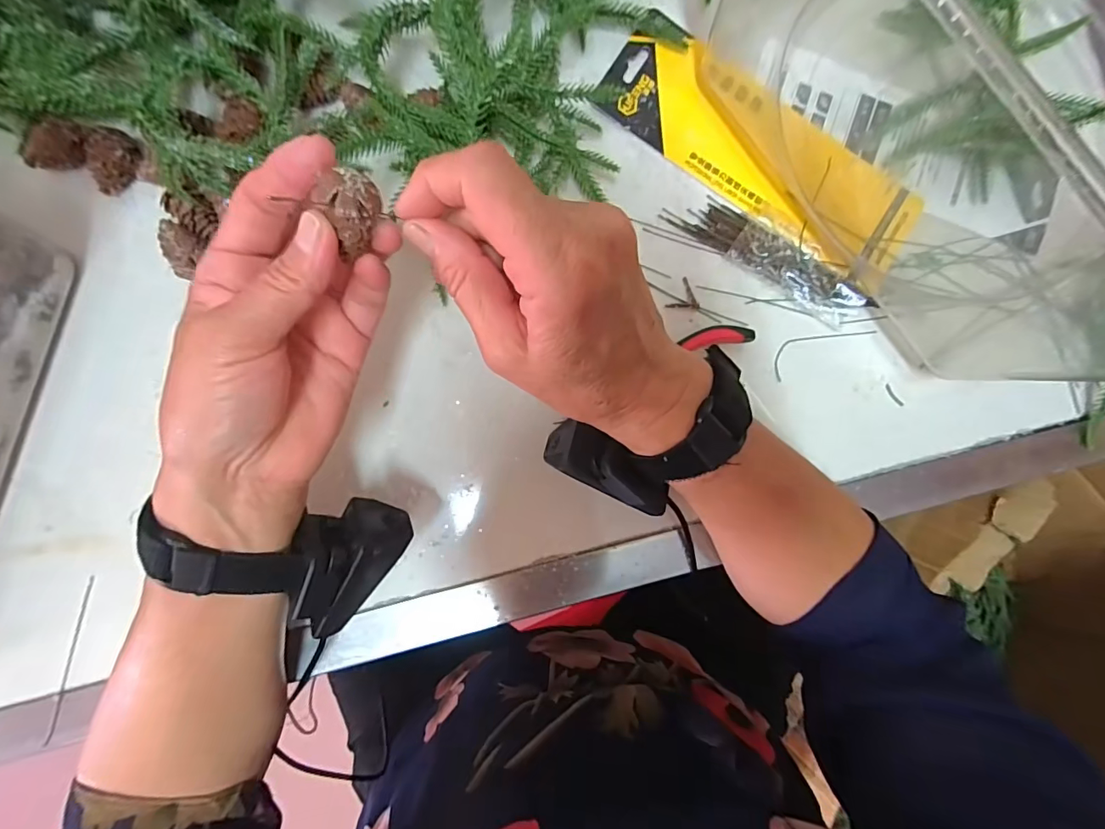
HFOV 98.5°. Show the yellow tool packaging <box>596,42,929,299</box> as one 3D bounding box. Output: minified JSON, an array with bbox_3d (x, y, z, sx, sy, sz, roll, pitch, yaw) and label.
[{"bbox_3d":[0.137,-0.169,0.308,0.218,0.006,0.079,32,86,-2],"label":"yellow tool packaging"}]

